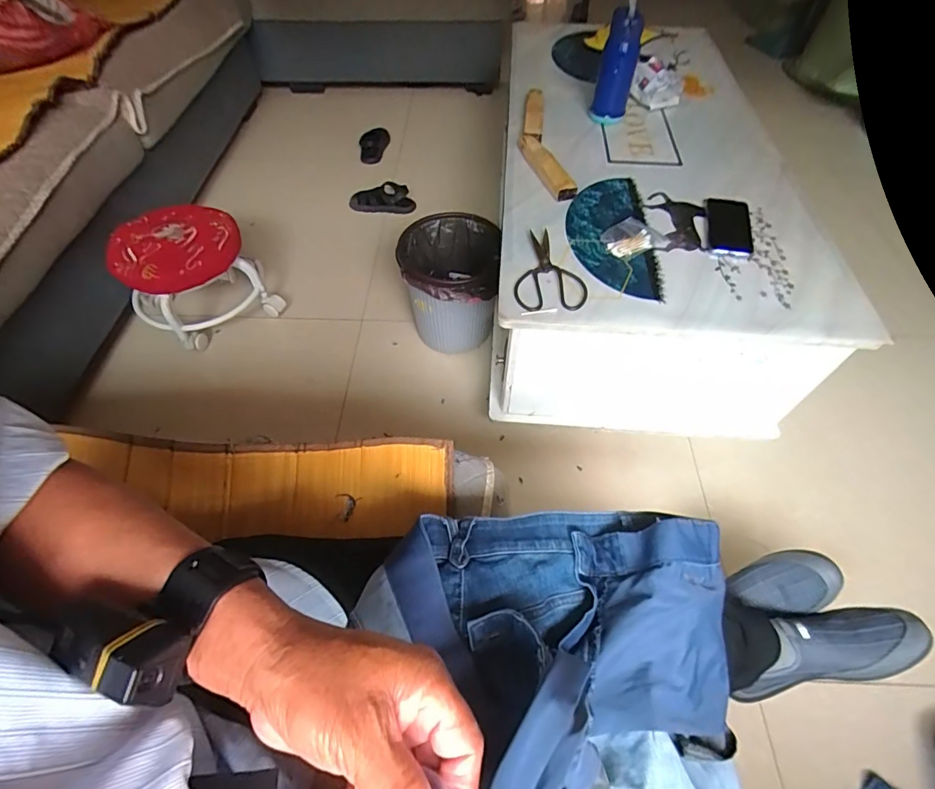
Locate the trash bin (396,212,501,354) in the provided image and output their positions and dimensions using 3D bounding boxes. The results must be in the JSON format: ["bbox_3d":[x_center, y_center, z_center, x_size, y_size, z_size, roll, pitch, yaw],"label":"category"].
[{"bbox_3d":[-0.041,-0.241,1.116,0.221,0.271,0.249,-1,55,0],"label":"trash bin"}]

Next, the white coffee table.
[{"bbox_3d":[0.385,-0.480,1.115,0.590,0.372,1.093,3,55,3],"label":"white coffee table"}]

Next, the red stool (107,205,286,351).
[{"bbox_3d":[-0.678,-0.281,1.151,0.294,0.263,0.250,-38,63,-23],"label":"red stool"}]

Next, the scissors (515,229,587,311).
[{"bbox_3d":[0.145,-0.211,0.773,0.113,0.011,0.190,8,56,6],"label":"scissors"}]

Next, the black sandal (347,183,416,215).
[{"bbox_3d":[-0.270,-0.630,1.476,0.207,0.074,0.089,4,55,3],"label":"black sandal"}]

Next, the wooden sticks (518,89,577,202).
[{"bbox_3d":[0.155,-0.560,0.999,0.085,0.023,0.420,-4,55,-2],"label":"wooden sticks"}]

